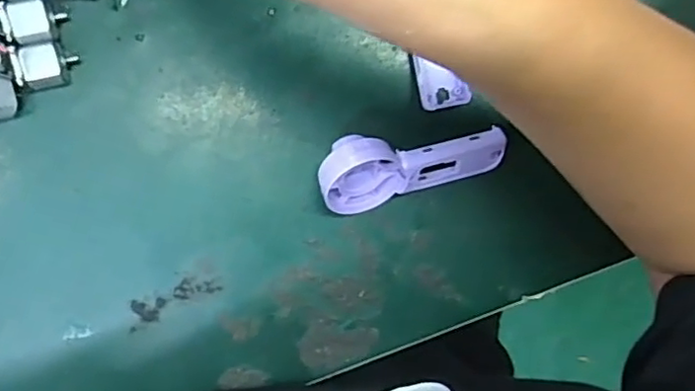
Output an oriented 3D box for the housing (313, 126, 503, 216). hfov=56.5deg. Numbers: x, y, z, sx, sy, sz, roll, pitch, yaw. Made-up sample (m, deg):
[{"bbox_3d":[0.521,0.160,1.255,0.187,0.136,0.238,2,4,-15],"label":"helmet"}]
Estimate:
[{"bbox_3d":[0.032,-0.014,0.316,0.090,0.031,0.035,-10,93,-8],"label":"housing"}]

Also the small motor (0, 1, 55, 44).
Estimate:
[{"bbox_3d":[-0.144,-0.078,0.295,0.023,0.015,0.018,-12,93,-8],"label":"small motor"}]

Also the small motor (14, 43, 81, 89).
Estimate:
[{"bbox_3d":[-0.138,-0.059,0.299,0.023,0.019,0.018,-9,93,-8],"label":"small motor"}]

